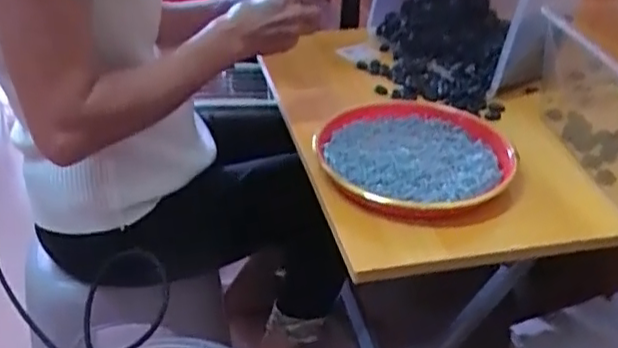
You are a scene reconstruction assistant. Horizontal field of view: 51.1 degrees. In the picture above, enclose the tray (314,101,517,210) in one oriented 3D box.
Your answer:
[{"bbox_3d":[0.120,-0.033,0.753,0.213,0.033,0.240,5,33,7],"label":"tray"}]

